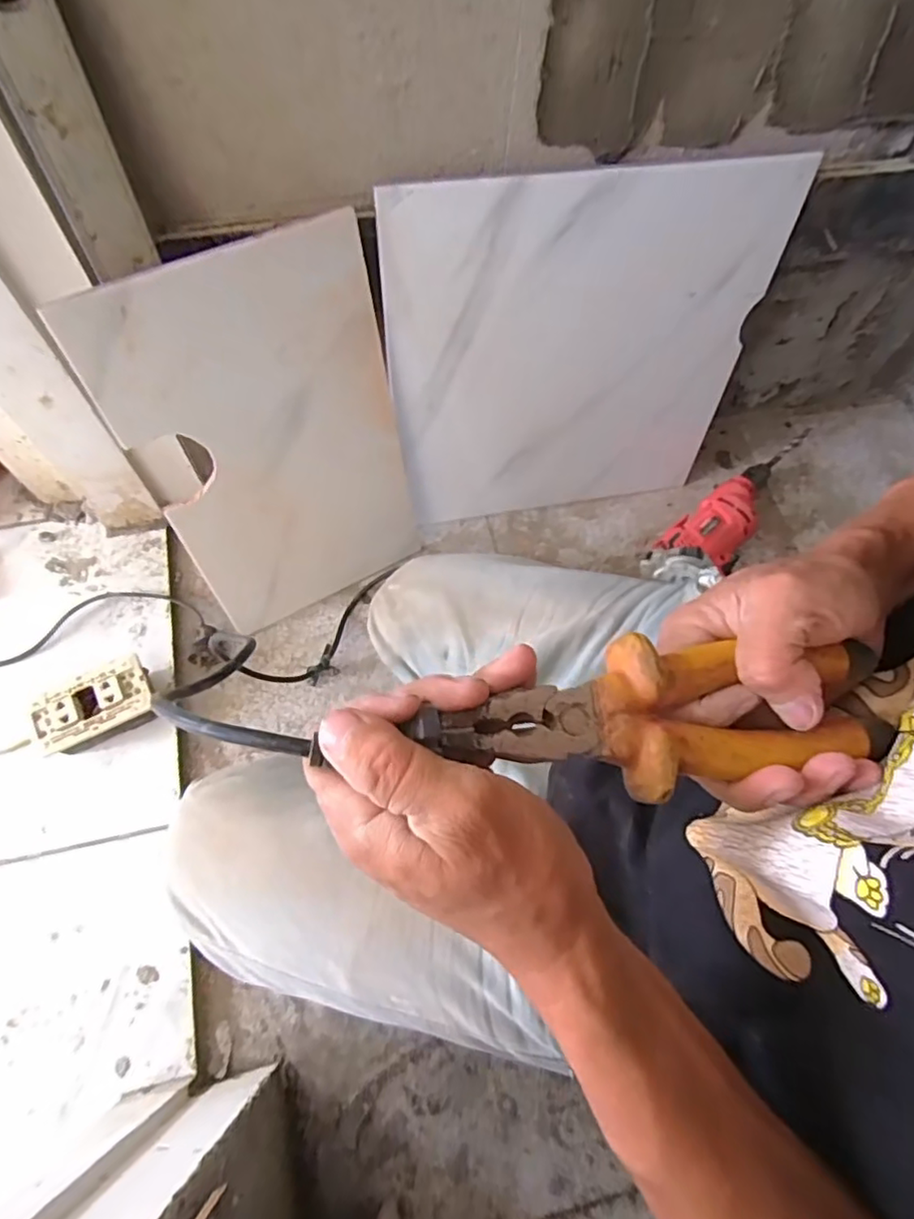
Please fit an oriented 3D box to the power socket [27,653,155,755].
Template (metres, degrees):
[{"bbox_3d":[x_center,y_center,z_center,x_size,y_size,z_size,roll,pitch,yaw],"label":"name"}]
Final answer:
[{"bbox_3d":[-0.381,0.109,0.670,0.121,0.053,0.073,-27,70,-15],"label":"power socket"}]

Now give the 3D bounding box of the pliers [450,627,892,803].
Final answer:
[{"bbox_3d":[0.092,0.043,0.259,0.191,0.024,0.059,-1,66,-9],"label":"pliers"}]

